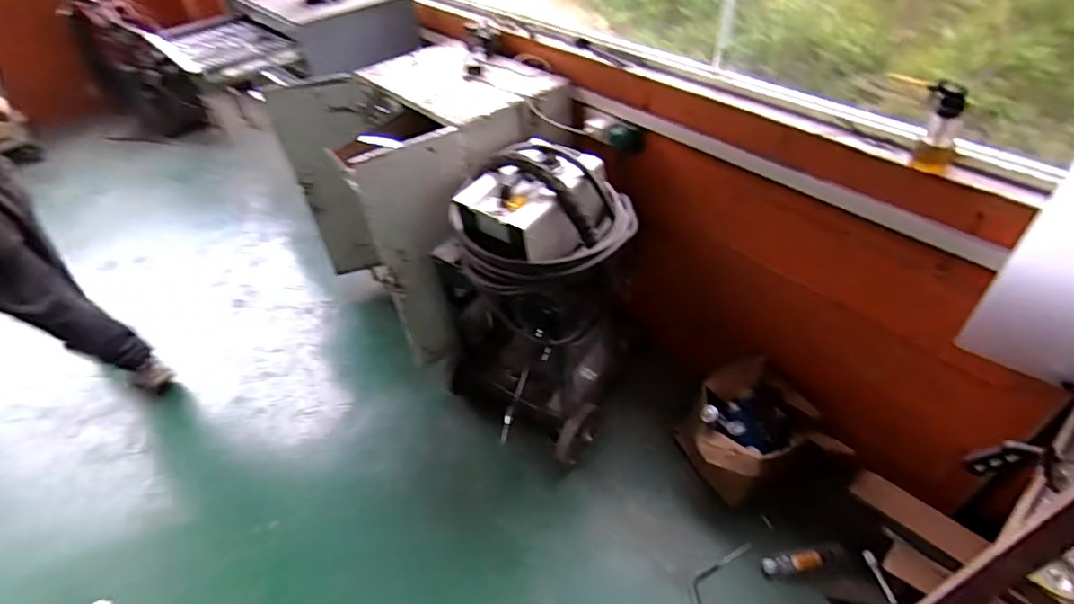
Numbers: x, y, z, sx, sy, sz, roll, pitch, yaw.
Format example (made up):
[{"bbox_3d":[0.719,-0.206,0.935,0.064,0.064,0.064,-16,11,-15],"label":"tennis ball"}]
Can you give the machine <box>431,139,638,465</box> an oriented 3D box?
[{"bbox_3d":[-0.029,0.000,1.517,0.482,0.797,0.359,17,47,22],"label":"machine"}]

